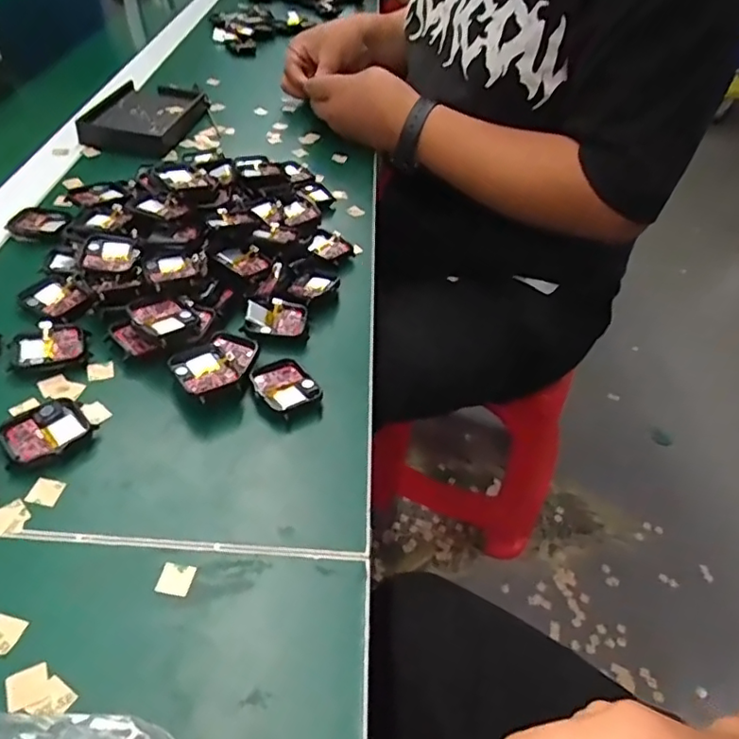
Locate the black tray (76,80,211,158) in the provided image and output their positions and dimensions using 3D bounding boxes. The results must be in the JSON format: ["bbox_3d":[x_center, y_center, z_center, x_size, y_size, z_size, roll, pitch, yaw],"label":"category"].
[{"bbox_3d":[-0.248,-0.284,0.652,0.104,0.019,0.161,8,43,0],"label":"black tray"}]

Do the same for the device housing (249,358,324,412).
[{"bbox_3d":[-0.053,0.011,0.376,0.036,0.008,0.040,-25,52,-30],"label":"device housing"}]

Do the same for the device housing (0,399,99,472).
[{"bbox_3d":[-0.184,0.037,0.334,0.037,0.010,0.047,31,48,23],"label":"device housing"}]

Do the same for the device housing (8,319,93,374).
[{"bbox_3d":[-0.208,-0.015,0.380,0.047,0.009,0.037,-13,47,-21],"label":"device housing"}]

